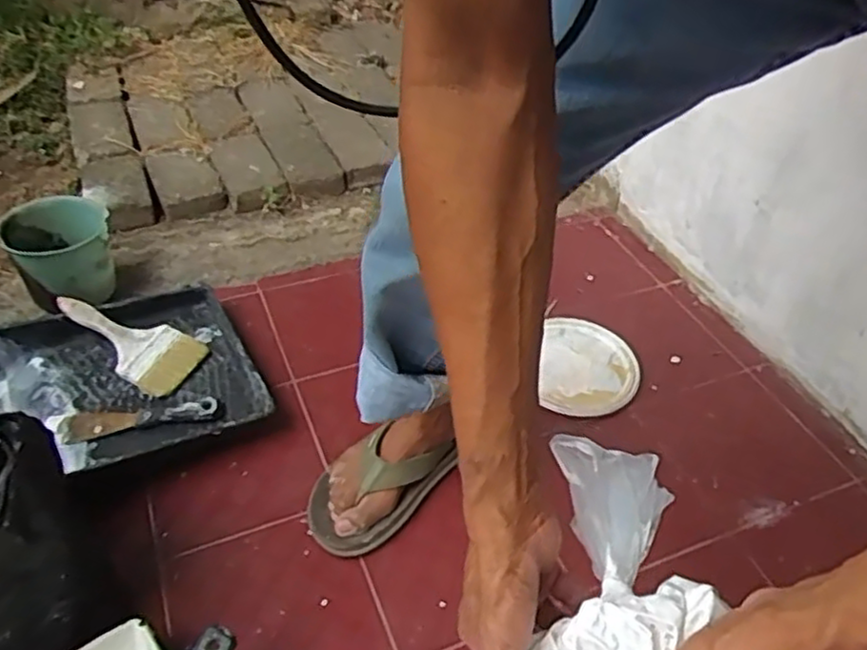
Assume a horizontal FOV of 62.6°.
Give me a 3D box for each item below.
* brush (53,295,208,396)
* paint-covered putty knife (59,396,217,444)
[{"bbox_3d":[-0.402,0.014,0.940,0.187,0.055,0.101,19,44,17],"label":"brush"},{"bbox_3d":[-0.355,0.111,0.865,0.185,0.012,0.042,-6,43,-12],"label":"paint-covered putty knife"}]

